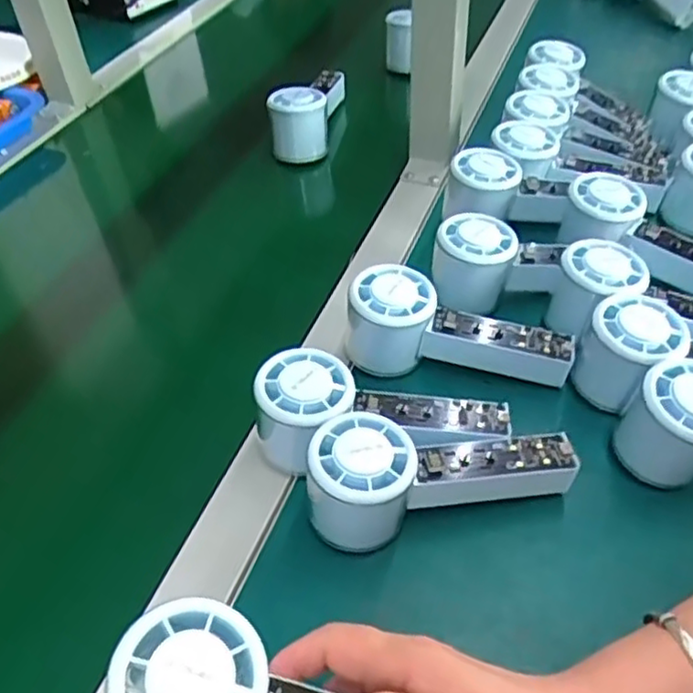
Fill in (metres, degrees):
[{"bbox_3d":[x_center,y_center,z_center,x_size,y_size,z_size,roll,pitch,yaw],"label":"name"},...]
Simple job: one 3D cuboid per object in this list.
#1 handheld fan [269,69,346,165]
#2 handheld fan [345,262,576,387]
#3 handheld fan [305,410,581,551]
[{"bbox_3d":[-0.038,-0.256,0.715,0.054,0.062,0.142,6,45,8],"label":"handheld fan"},{"bbox_3d":[0.076,-0.009,0.462,0.152,0.061,0.053,10,46,13],"label":"handheld fan"},{"bbox_3d":[0.051,0.069,0.390,0.150,0.066,0.057,-14,46,-11],"label":"handheld fan"}]

